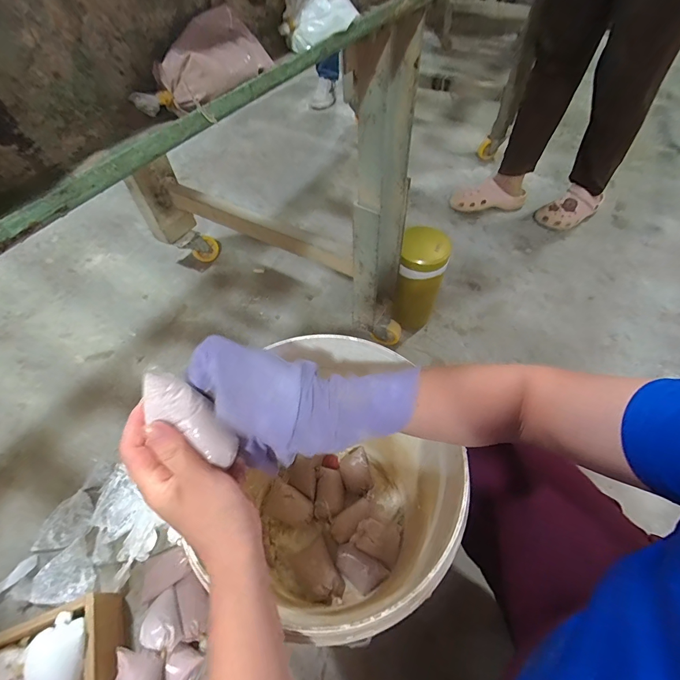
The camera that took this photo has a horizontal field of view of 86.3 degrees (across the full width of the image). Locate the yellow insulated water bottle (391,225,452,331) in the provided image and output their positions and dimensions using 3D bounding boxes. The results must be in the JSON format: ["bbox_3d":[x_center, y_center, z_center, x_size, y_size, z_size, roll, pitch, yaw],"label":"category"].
[{"bbox_3d":[0.181,-0.129,0.841,0.098,0.246,0.103,12,54,9],"label":"yellow insulated water bottle"}]

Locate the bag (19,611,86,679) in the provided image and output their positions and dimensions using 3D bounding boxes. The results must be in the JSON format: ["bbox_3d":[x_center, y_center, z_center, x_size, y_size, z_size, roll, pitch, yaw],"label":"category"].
[{"bbox_3d":[-0.378,0.440,0.483,0.064,0.049,0.123,-21,56,-14],"label":"bag"}]

